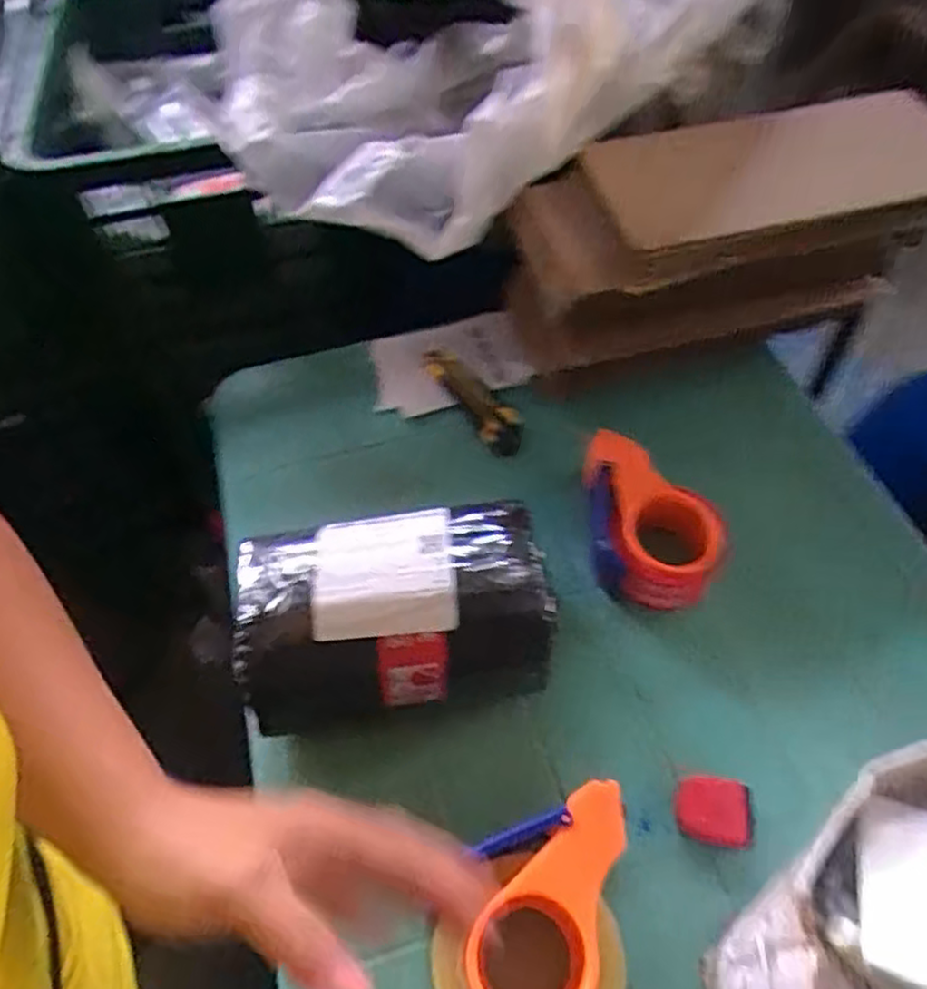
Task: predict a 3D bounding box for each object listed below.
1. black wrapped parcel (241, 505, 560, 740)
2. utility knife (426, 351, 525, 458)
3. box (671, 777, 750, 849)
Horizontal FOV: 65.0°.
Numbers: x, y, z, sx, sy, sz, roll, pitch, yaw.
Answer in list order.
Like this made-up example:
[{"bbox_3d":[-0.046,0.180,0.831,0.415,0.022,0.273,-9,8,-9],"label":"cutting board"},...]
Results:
[{"bbox_3d":[-0.049,0.093,0.575,0.222,0.108,0.143,-8,53,-3],"label":"black wrapped parcel"},{"bbox_3d":[0.011,-0.108,0.784,0.040,0.020,0.167,-27,56,-16],"label":"utility knife"},{"bbox_3d":[0.181,0.230,0.528,0.051,0.020,0.041,9,54,10],"label":"box"}]

